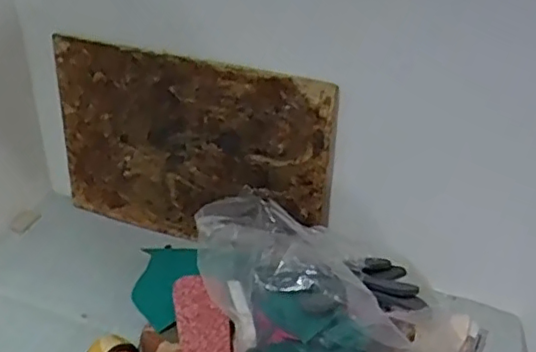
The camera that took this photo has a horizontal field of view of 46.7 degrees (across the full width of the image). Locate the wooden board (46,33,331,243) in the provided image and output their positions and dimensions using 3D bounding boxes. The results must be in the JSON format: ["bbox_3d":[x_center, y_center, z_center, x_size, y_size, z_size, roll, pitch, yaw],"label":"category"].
[{"bbox_3d":[-0.103,-0.031,0.791,0.364,0.247,0.016,12,34,15],"label":"wooden board"}]

